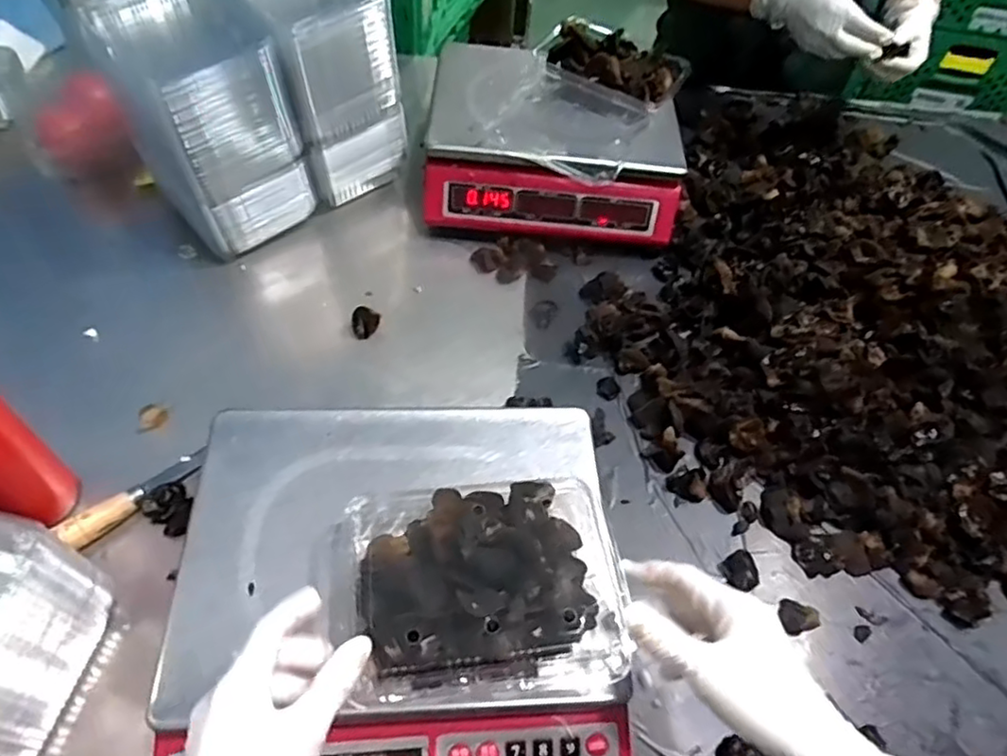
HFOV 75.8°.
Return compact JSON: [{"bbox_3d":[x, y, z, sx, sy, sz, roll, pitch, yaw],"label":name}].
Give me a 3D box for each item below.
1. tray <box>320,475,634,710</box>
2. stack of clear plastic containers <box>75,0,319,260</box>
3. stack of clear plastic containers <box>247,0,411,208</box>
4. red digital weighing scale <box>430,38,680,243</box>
[{"bbox_3d":[-0.018,0.129,0.420,0.194,0.055,0.139,-5,57,-8],"label":"tray"},{"bbox_3d":[-0.314,-0.266,0.705,0.140,0.221,0.172,-30,63,-23],"label":"stack of clear plastic containers"},{"bbox_3d":[-0.220,-0.352,0.758,0.130,0.213,0.180,-32,64,-24],"label":"stack of clear plastic containers"},{"bbox_3d":[0.063,-0.270,0.775,0.295,0.114,0.196,10,55,2],"label":"red digital weighing scale"}]

